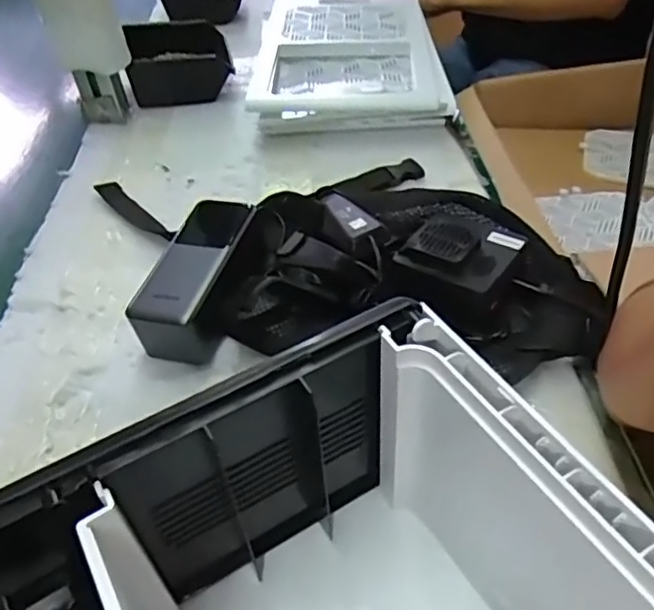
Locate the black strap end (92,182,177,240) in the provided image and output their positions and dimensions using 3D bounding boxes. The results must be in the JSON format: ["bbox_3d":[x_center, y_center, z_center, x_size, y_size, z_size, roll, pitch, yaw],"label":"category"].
[{"bbox_3d":[-0.185,-0.090,0.604,0.023,0.006,0.126,-32,49,-26],"label":"black strap end"}]

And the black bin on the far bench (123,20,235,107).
[{"bbox_3d":[-0.190,-0.316,0.818,0.125,0.055,0.139,-10,42,-7],"label":"black bin on the far bench"}]

